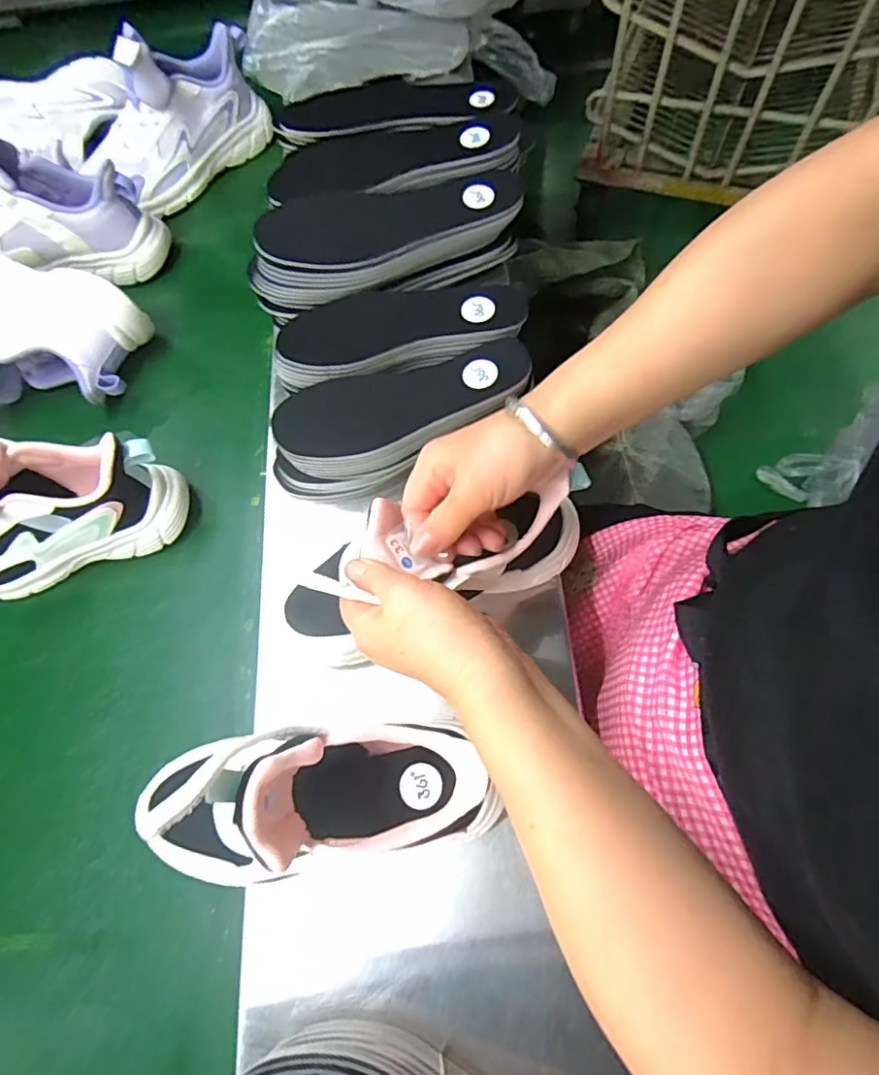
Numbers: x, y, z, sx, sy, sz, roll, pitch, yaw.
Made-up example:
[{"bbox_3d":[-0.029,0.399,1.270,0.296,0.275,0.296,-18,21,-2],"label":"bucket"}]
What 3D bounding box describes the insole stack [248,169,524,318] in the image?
[{"bbox_3d":[-0.049,-0.272,0.506,0.250,0.060,0.090,-15,69,-5],"label":"insole stack"}]

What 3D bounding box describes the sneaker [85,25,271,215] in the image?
[{"bbox_3d":[-0.300,-0.478,0.618,0.226,0.128,0.078,-43,74,-14],"label":"sneaker"}]

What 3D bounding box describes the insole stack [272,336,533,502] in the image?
[{"bbox_3d":[-0.033,-0.096,0.448,0.210,0.062,0.077,-16,69,-5],"label":"insole stack"}]

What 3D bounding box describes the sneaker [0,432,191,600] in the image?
[{"bbox_3d":[-0.333,-0.020,0.438,0.226,0.125,0.079,-19,69,-6],"label":"sneaker"}]

